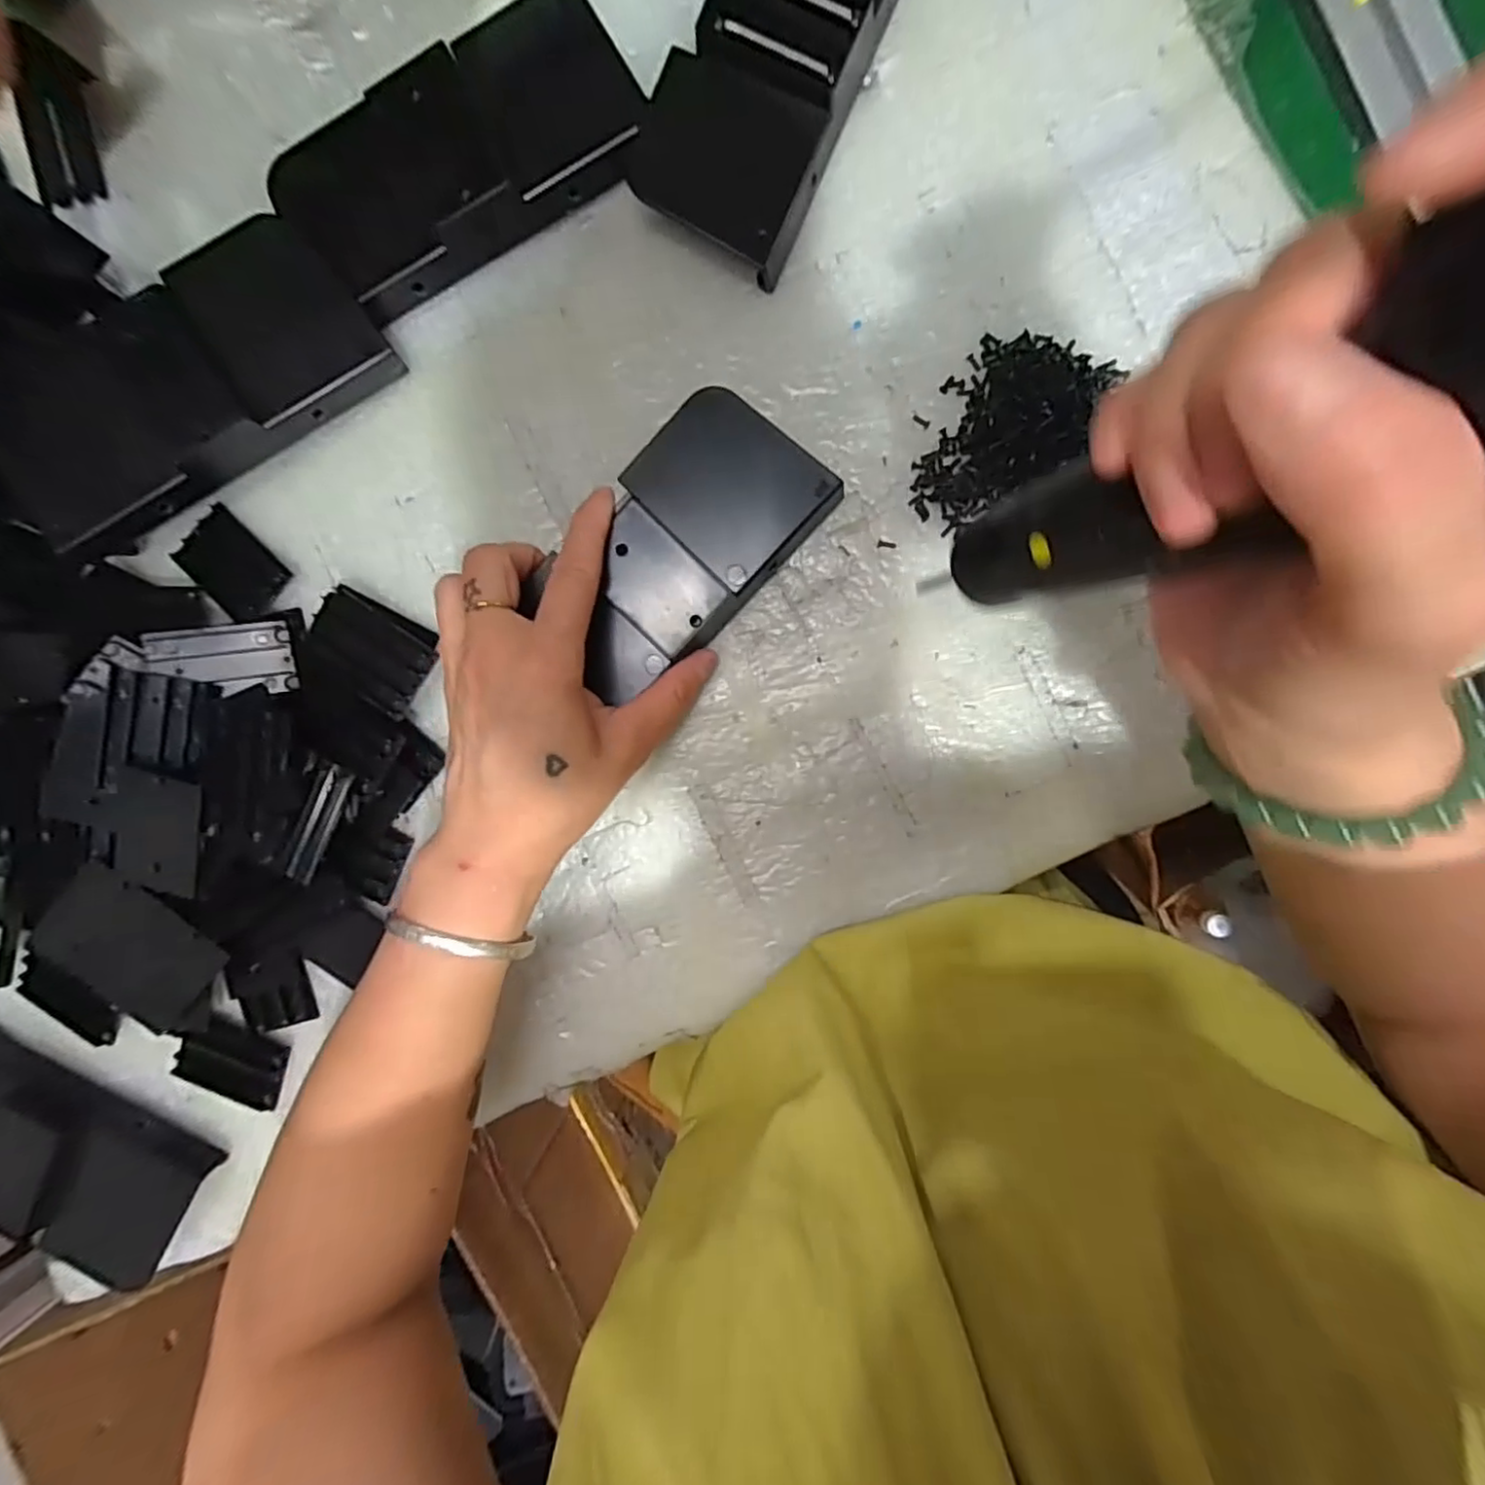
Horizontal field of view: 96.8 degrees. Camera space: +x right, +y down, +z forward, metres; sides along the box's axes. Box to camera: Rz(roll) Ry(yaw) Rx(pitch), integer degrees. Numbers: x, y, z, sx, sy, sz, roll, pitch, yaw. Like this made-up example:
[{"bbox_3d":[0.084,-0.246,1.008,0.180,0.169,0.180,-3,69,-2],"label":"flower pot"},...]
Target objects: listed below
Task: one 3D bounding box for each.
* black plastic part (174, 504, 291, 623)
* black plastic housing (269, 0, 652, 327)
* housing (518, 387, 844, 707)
[{"bbox_3d":[-0.242,-0.084,0.313,0.050,0.005,0.033,45,95,1],"label":"black plastic part"},{"bbox_3d":[-0.117,-0.247,0.282,0.148,0.029,0.071,-30,90,5],"label":"black plastic housing"},{"bbox_3d":[-0.028,-0.084,0.280,0.073,0.023,0.129,42,95,1],"label":"housing"}]

